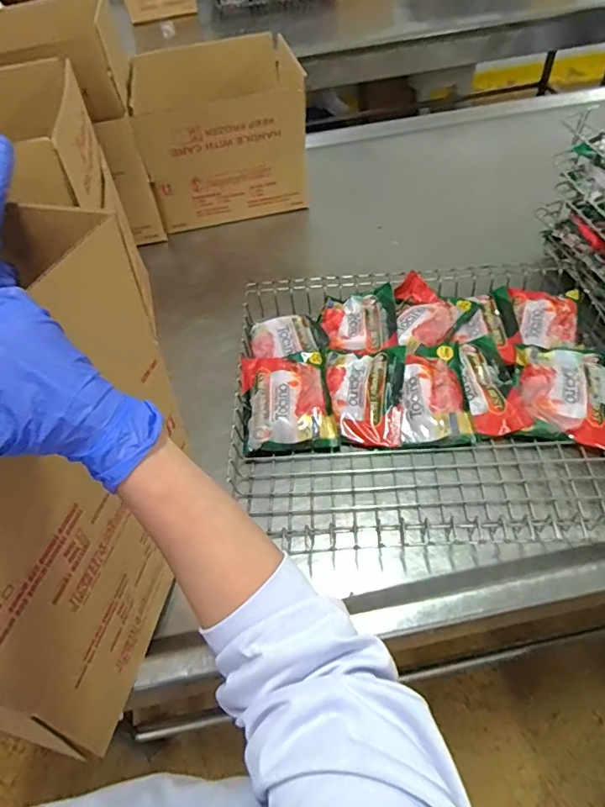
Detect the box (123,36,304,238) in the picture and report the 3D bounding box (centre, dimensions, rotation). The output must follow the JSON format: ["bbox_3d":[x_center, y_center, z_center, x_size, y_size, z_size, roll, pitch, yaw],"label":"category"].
[{"bbox_3d":[-0.154,-0.525,1.004,0.289,0.230,0.260,-11,51,-4],"label":"box"}]

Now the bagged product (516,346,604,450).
[{"bbox_3d":[0.350,-0.012,0.658,0.134,0.029,0.139,8,52,11],"label":"bagged product"}]

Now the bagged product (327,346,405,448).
[{"bbox_3d":[0.082,-0.014,0.687,0.102,0.035,0.142,4,51,8],"label":"bagged product"}]

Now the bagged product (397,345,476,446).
[{"bbox_3d":[0.167,-0.014,0.670,0.082,0.034,0.143,-4,50,2],"label":"bagged product"}]

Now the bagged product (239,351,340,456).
[{"bbox_3d":[-0.018,-0.002,0.695,0.120,0.049,0.142,-4,50,2],"label":"bagged product"}]

